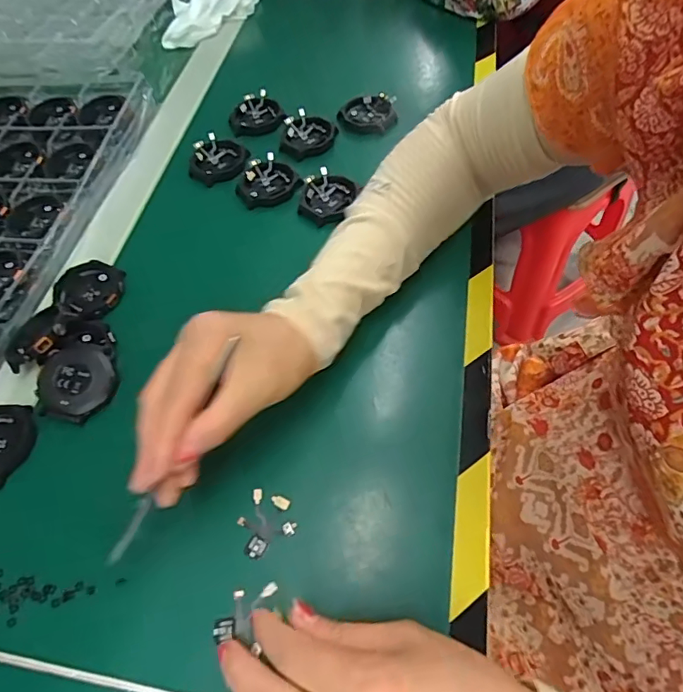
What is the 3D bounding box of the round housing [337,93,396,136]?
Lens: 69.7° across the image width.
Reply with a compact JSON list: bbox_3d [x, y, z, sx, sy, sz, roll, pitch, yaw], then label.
[{"bbox_3d":[0.025,-0.220,0.469,0.054,0.018,0.041,-8,57,0],"label":"round housing"}]

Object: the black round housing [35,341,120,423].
[{"bbox_3d":[-0.178,0.024,0.327,0.050,0.010,0.050,35,75,8],"label":"black round housing"}]

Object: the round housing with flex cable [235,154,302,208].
[{"bbox_3d":[-0.066,-0.144,0.428,0.050,0.009,0.054,-28,59,-12],"label":"round housing with flex cable"}]

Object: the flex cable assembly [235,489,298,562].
[{"bbox_3d":[-0.044,0.099,0.281,0.030,0.004,0.036,-20,57,-7],"label":"flex cable assembly"}]

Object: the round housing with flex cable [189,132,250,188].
[{"bbox_3d":[-0.112,-0.171,0.446,0.049,0.012,0.049,-3,57,4],"label":"round housing with flex cable"}]

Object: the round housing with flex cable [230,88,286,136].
[{"bbox_3d":[-0.085,-0.229,0.483,0.050,0.016,0.047,-15,57,-4],"label":"round housing with flex cable"}]

